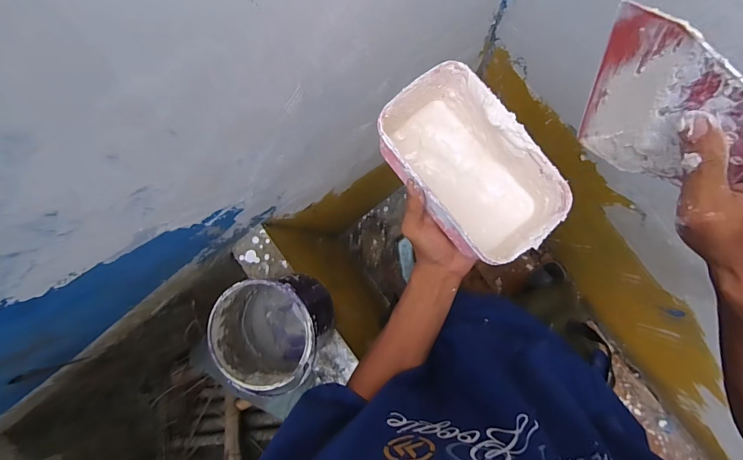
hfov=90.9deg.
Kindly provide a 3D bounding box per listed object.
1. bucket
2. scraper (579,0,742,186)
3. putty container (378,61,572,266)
[{"bbox_3d":[-0.177,0.187,0.702,0.184,0.175,0.186,0,87,8],"label":"bucket"},{"bbox_3d":[0.187,-0.068,0.232,0.004,0.120,0.103,-38,59,-3],"label":"scraper"},{"bbox_3d":[0.102,-0.064,0.374,0.111,0.079,0.188,-40,83,4],"label":"putty container"}]

